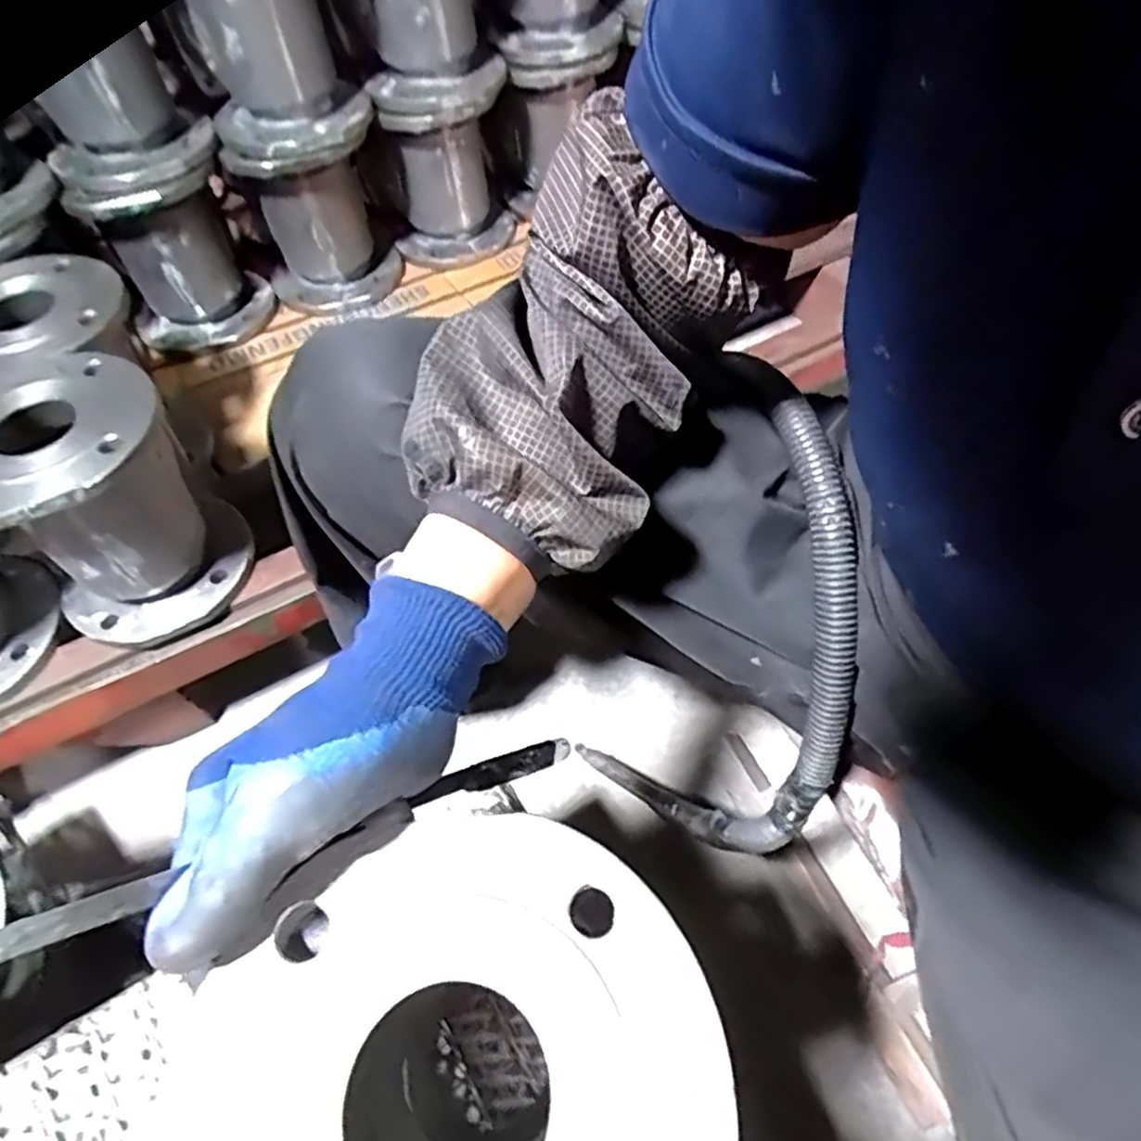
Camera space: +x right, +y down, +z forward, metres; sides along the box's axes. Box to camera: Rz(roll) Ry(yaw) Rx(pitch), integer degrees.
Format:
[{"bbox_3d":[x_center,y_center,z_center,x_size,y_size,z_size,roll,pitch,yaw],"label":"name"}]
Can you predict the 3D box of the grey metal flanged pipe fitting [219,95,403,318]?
[{"bbox_3d":[-0.305,-0.429,0.865,0.175,0.225,0.154,-18,56,-8],"label":"grey metal flanged pipe fitting"}]

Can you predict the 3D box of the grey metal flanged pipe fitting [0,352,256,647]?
[{"bbox_3d":[-0.408,-0.055,0.619,0.172,0.212,0.170,-40,61,-21],"label":"grey metal flanged pipe fitting"}]

